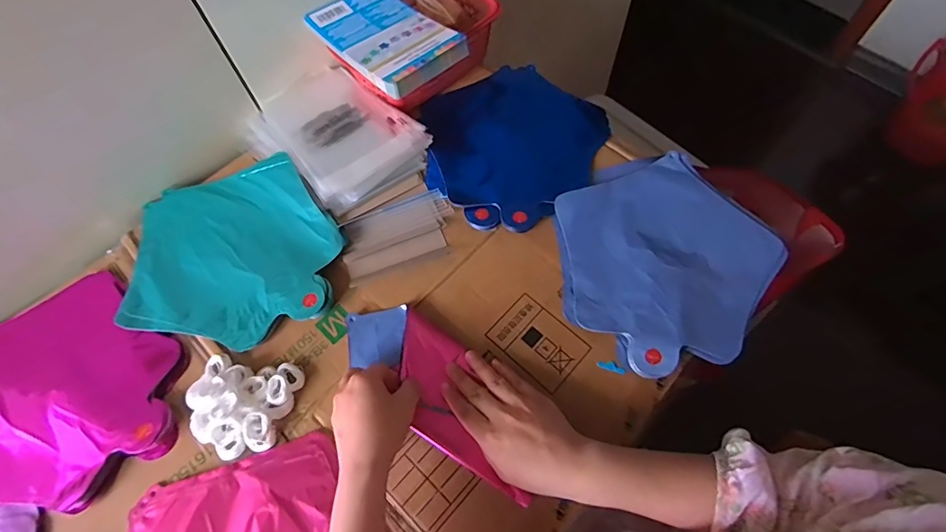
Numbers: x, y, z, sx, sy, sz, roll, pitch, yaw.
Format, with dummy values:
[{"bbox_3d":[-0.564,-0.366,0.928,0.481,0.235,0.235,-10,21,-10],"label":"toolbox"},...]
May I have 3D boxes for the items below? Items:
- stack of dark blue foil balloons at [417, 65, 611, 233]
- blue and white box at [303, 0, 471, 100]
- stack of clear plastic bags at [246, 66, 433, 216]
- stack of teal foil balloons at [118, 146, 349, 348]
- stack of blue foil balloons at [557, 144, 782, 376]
[{"bbox_3d":[0.043,-0.161,0.596,0.235,0.032,0.229,-40,68,-17],"label":"stack of dark blue foil balloons"},{"bbox_3d":[-0.107,-0.282,0.557,0.122,0.022,0.187,-38,68,-16],"label":"blue and white box"},{"bbox_3d":[-0.177,-0.167,0.590,0.216,0.028,0.156,41,71,20],"label":"stack of clear plastic bags"},{"bbox_3d":[-0.271,-0.019,0.524,0.230,0.019,0.223,-19,64,-7],"label":"stack of teal foil balloons"},{"bbox_3d":[0.202,-0.015,0.509,0.224,0.011,0.240,37,70,19],"label":"stack of blue foil balloons"}]

